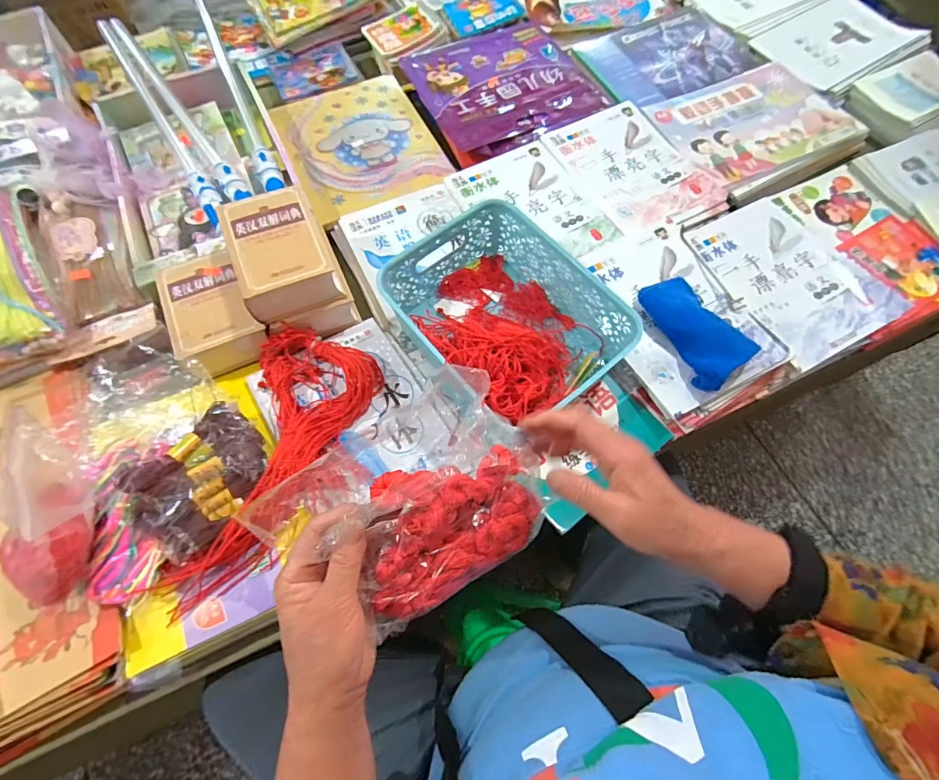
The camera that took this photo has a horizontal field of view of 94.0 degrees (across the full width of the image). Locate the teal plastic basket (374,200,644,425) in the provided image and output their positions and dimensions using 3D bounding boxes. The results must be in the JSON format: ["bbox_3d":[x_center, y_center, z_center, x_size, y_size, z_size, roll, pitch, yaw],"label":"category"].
[{"bbox_3d":[0.037,-0.090,0.549,0.206,0.090,0.261,-35,71,-14],"label":"teal plastic basket"}]

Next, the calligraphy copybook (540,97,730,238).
[{"bbox_3d":[0.264,-0.370,0.717,0.182,0.011,0.241,-26,71,-8],"label":"calligraphy copybook"}]

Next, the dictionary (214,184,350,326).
[{"bbox_3d":[-0.237,-0.171,0.552,0.115,0.057,0.149,-20,69,-9],"label":"dictionary"}]

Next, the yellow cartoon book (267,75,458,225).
[{"bbox_3d":[-0.190,-0.432,0.762,0.244,0.011,0.302,-23,69,-10],"label":"yellow cartoon book"}]

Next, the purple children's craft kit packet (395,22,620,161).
[{"bbox_3d":[0.065,-0.565,0.799,0.306,0.016,0.302,-27,70,-11],"label":"purple children's craft kit packet"}]

